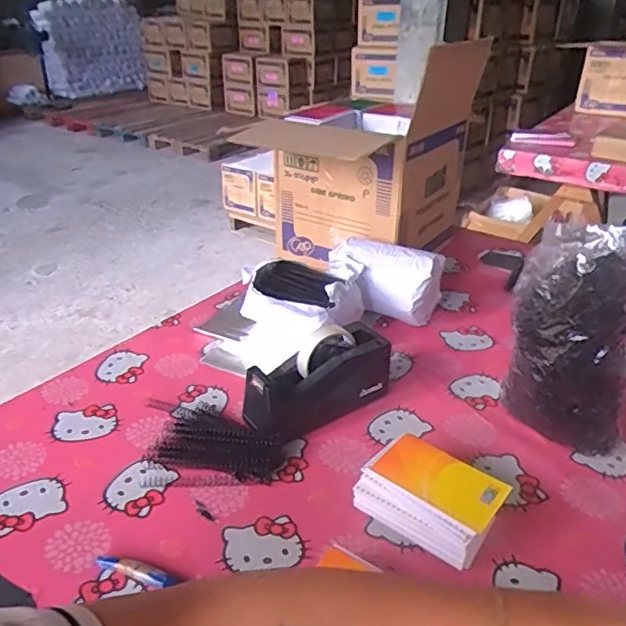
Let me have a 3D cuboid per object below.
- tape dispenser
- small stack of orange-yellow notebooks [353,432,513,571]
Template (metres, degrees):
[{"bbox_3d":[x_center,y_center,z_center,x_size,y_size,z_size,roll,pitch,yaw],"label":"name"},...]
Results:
[{"bbox_3d":[0.007,0.084,0.751,0.197,0.113,0.077,-18,35,-30],"label":"tape dispenser"},{"bbox_3d":[0.121,0.204,0.600,0.135,0.063,0.104,22,37,32],"label":"small stack of orange-yellow notebooks"}]

